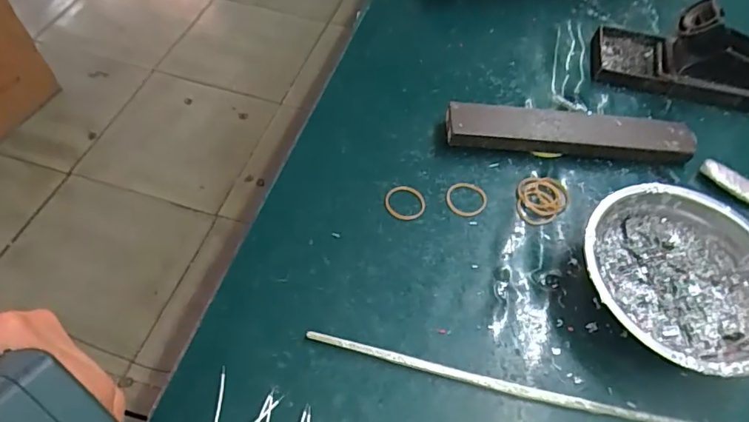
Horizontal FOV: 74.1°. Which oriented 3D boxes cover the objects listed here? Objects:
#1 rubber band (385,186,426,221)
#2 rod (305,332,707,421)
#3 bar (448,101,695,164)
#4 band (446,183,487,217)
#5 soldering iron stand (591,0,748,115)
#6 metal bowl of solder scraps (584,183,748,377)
[{"bbox_3d":[0.023,-0.007,0.368,0.030,0.004,0.029,2,56,-2],"label":"rubber band"},{"bbox_3d":[0.096,0.106,0.294,0.276,0.008,0.009,11,56,4],"label":"rod"},{"bbox_3d":[0.158,-0.063,0.398,0.195,0.029,0.035,2,56,-2],"label":"bar"},{"bbox_3d":[0.069,-0.010,0.374,0.031,0.004,0.029,2,56,-2],"label":"band"},{"bbox_3d":[0.282,-0.146,0.444,0.147,0.063,0.077,13,56,5],"label":"soldering iron stand"},{"bbox_3d":[0.198,0.045,0.322,0.126,0.039,0.122,2,56,-2],"label":"metal bowl of solder scraps"}]

